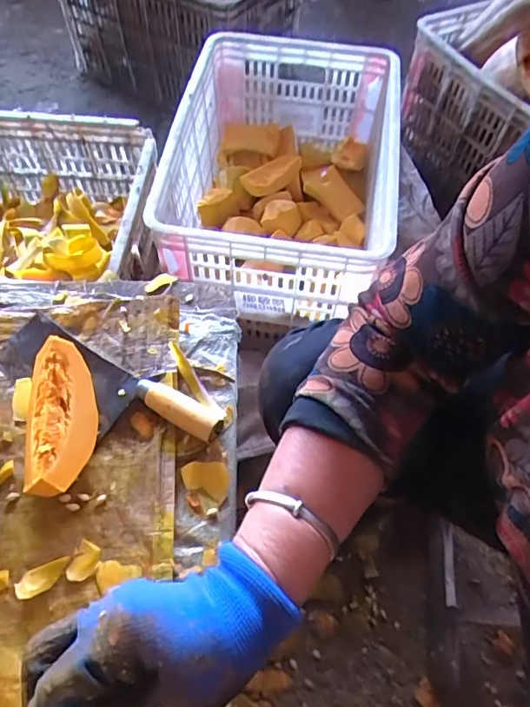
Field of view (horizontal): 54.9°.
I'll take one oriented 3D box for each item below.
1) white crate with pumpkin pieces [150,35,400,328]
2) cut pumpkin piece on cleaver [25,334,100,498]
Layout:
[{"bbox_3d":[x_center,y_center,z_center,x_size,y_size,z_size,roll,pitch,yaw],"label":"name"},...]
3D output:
[{"bbox_3d":[0.036,-0.319,0.896,0.350,0.227,0.509,7,59,3],"label":"white crate with pumpkin pieces"},{"bbox_3d":[-0.209,0.064,0.509,0.072,0.060,0.146,-10,60,-8],"label":"cut pumpkin piece on cleaver"}]

